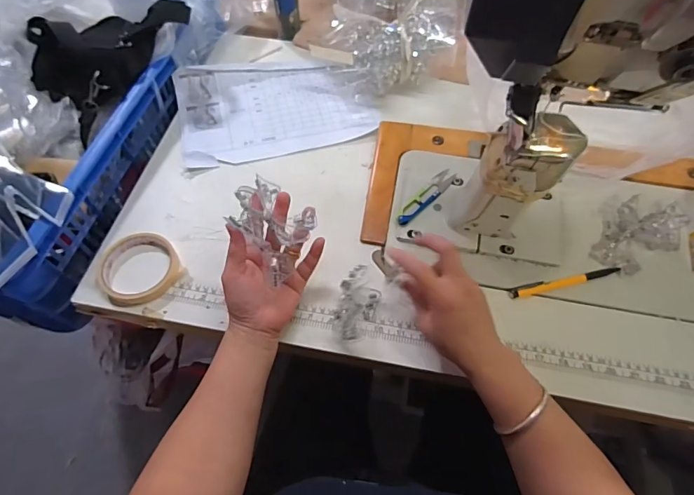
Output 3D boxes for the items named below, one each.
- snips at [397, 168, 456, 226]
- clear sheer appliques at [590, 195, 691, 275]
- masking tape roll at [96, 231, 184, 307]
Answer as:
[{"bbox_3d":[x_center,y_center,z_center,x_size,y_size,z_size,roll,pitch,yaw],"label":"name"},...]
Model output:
[{"bbox_3d":[0.104,-0.067,0.552,0.024,0.008,0.104,40,68,19],"label":"snips"},{"bbox_3d":[0.358,-0.017,0.515,0.087,0.046,0.094,23,63,11],"label":"clear sheer appliques"},{"bbox_3d":[-0.252,0.024,0.511,0.090,0.015,0.096,0,61,-1],"label":"masking tape roll"}]

